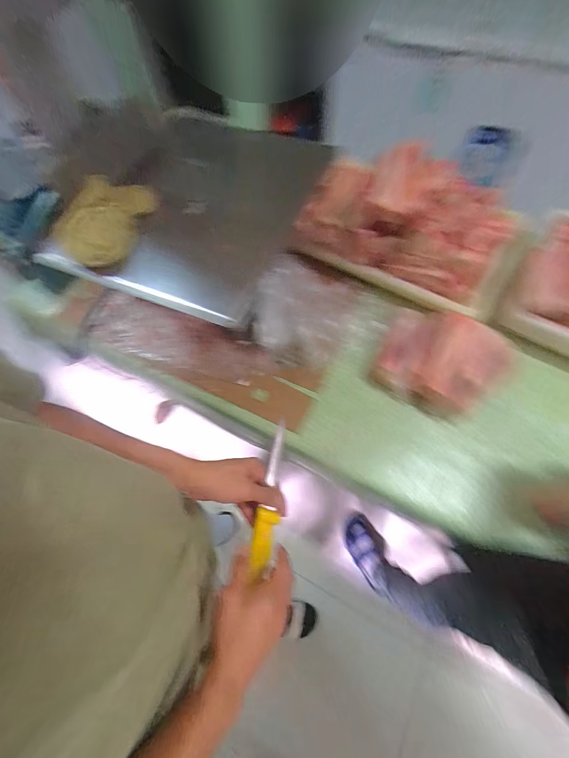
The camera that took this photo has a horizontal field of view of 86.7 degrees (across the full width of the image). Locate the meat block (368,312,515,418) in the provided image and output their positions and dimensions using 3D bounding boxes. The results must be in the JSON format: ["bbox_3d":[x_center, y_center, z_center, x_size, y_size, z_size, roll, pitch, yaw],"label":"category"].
[{"bbox_3d":[0.358,-0.045,0.696,0.257,0.104,0.219,27,69,15],"label":"meat block"}]

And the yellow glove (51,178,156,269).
[{"bbox_3d":[-0.312,-0.273,0.519,0.118,0.057,0.178,7,65,6],"label":"yellow glove"}]

